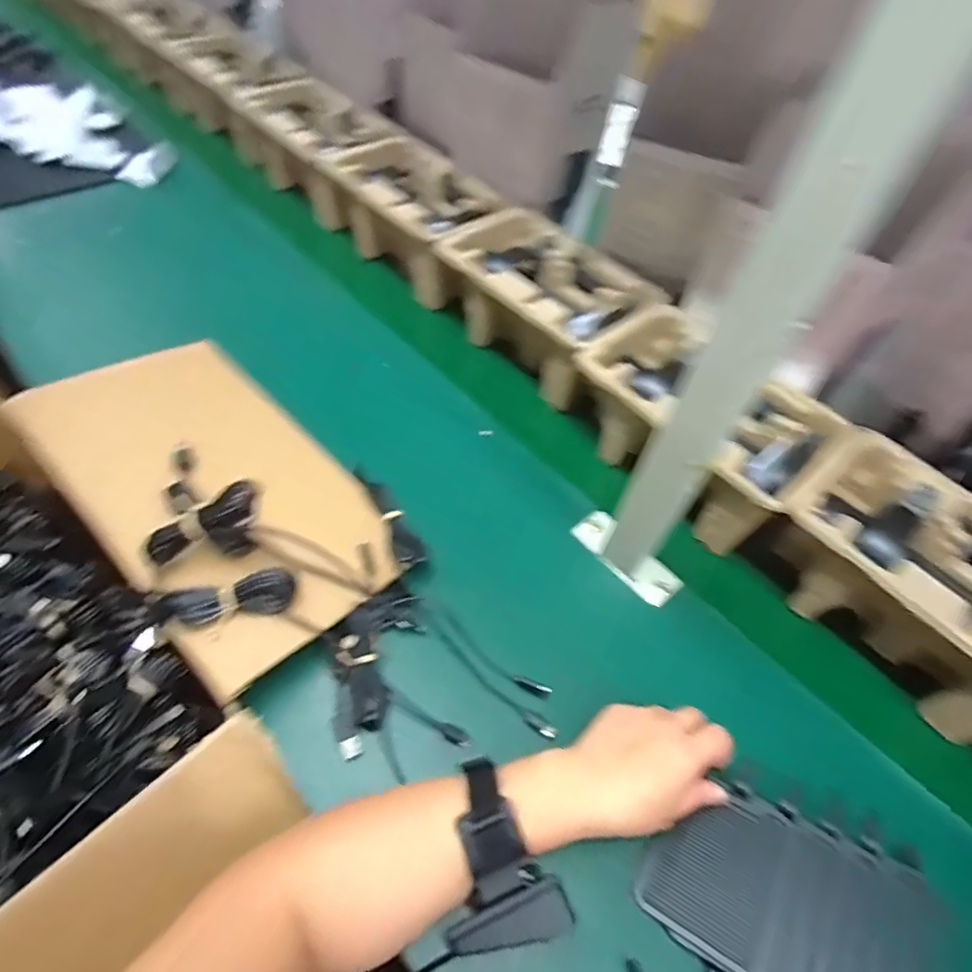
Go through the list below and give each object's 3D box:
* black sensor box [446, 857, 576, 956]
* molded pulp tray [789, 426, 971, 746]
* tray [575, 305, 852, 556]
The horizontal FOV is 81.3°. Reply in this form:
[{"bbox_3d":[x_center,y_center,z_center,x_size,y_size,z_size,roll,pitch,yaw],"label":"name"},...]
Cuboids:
[{"bbox_3d":[0.014,0.257,0.333,0.074,0.016,0.027,-20,56,0],"label":"black sensor box"},{"bbox_3d":[0.368,0.082,0.478,0.145,0.098,0.229,-33,62,-24],"label":"molded pulp tray"},{"bbox_3d":[0.207,-0.057,0.563,0.228,0.101,0.143,39,61,22],"label":"tray"}]

